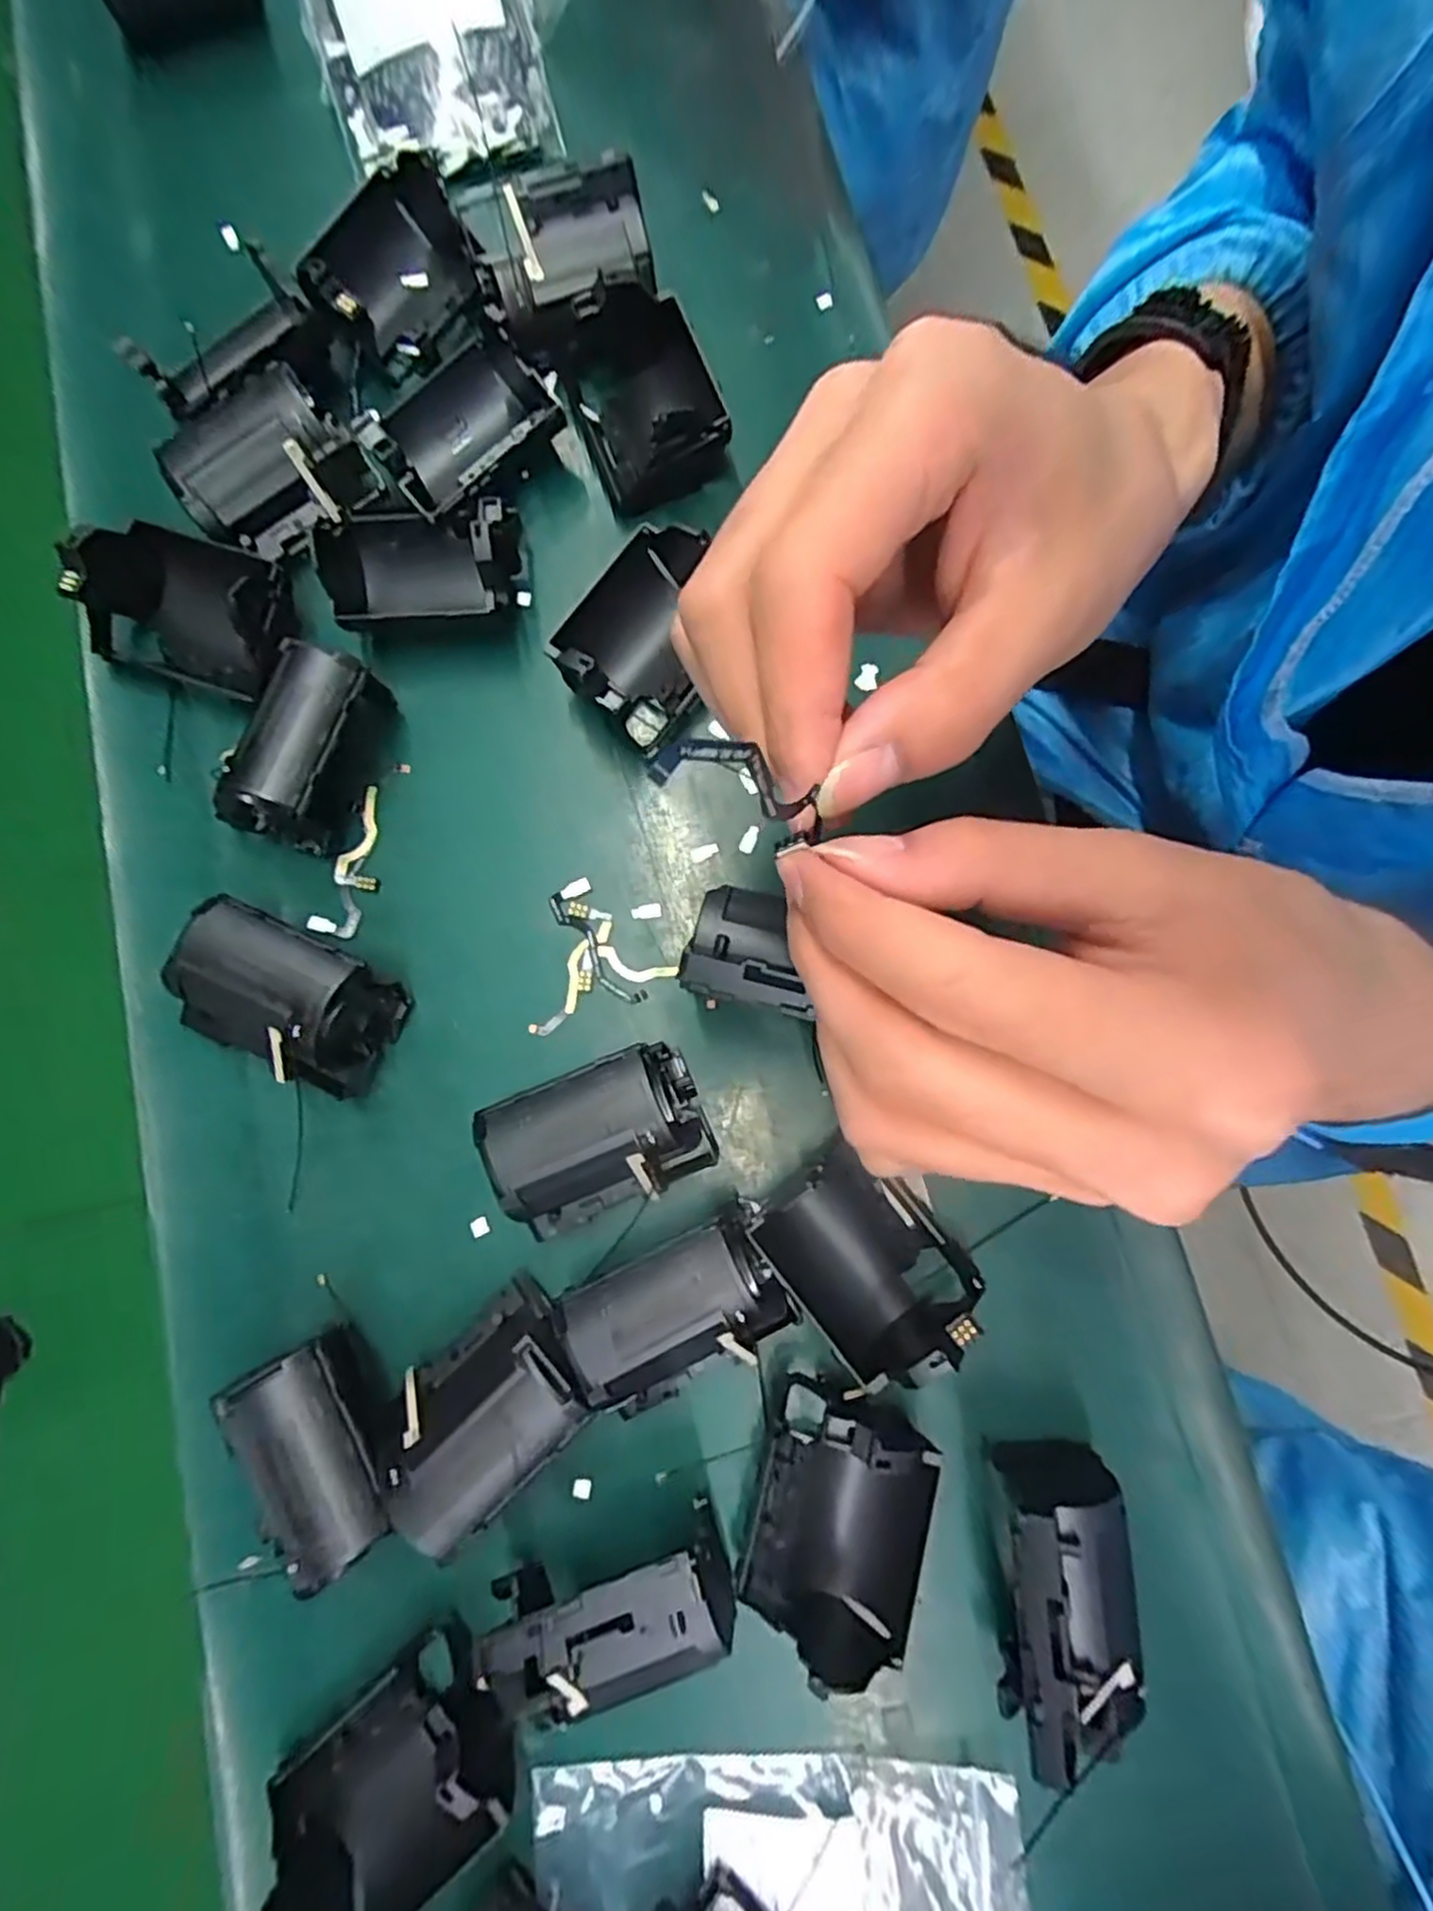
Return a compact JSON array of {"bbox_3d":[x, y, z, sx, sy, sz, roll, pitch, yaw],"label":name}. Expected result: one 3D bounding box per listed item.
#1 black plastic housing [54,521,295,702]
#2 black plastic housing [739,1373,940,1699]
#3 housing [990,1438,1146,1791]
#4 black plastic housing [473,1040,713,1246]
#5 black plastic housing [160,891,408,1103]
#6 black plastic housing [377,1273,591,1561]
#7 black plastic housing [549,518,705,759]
[{"bbox_3d":[-0.206,-0.136,0.292,0.075,0.033,0.052,16,82,4],"label":"black plastic housing"},{"bbox_3d":[0.041,0.182,0.239,0.056,0.043,0.082,16,82,4],"label":"black plastic housing"},{"bbox_3d":[0.105,0.196,0.233,0.043,0.048,0.072,-2,81,1],"label":"housing"},{"bbox_3d":[-0.040,0.063,0.261,0.071,0.041,0.049,-22,81,-2],"label":"black plastic housing"},{"bbox_3d":[-0.154,0.016,0.270,0.069,0.042,0.049,26,83,5],"label":"black plastic housing"},{"bbox_3d":[-0.075,0.148,0.248,0.066,0.041,0.049,-41,82,-5],"label":"black plastic housing"},{"bbox_3d":[-0.027,-0.123,0.289,0.053,0.041,0.076,36,84,7],"label":"black plastic housing"}]

